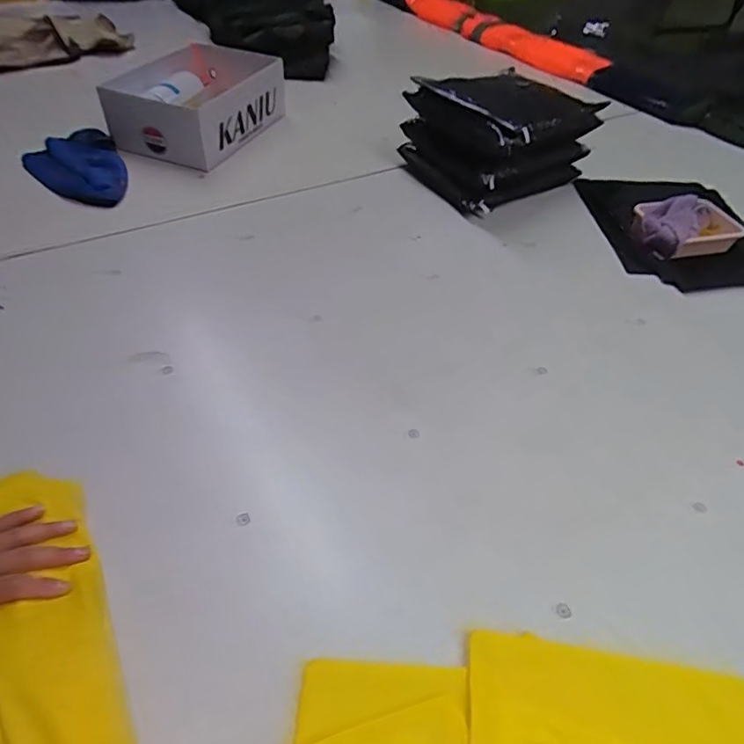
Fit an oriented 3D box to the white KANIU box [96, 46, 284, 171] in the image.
[{"bbox_3d":[-0.350,-0.556,1.086,0.195,0.151,0.389,15,45,9],"label":"white KANIU box"}]

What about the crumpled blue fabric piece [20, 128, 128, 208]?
[{"bbox_3d":[-0.534,-0.364,0.966,0.156,0.056,0.274,-25,52,-28],"label":"crumpled blue fabric piece"}]

